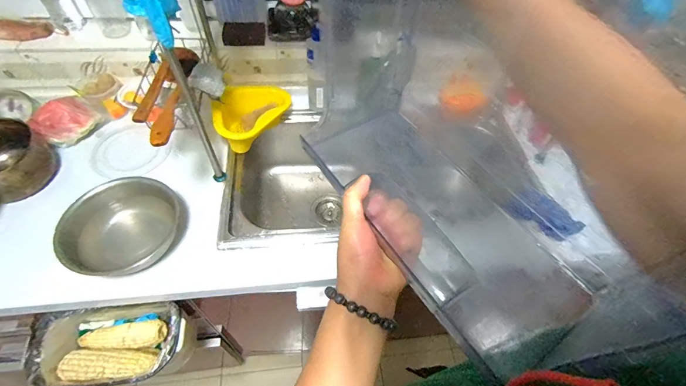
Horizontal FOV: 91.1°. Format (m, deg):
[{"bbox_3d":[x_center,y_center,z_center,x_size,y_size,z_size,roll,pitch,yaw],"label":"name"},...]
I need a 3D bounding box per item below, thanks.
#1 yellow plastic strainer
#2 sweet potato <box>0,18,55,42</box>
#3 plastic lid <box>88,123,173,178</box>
[{"bbox_3d":[-0.248,-0.203,0.857,0.144,0.086,0.221,27,58,15],"label":"yellow plastic strainer"},{"bbox_3d":[-0.789,-0.390,0.805,0.158,0.037,0.044,-9,56,-10],"label":"sweet potato"},{"bbox_3d":[-0.528,-0.102,0.826,0.167,0.014,0.155,2,55,-2],"label":"plastic lid"}]

